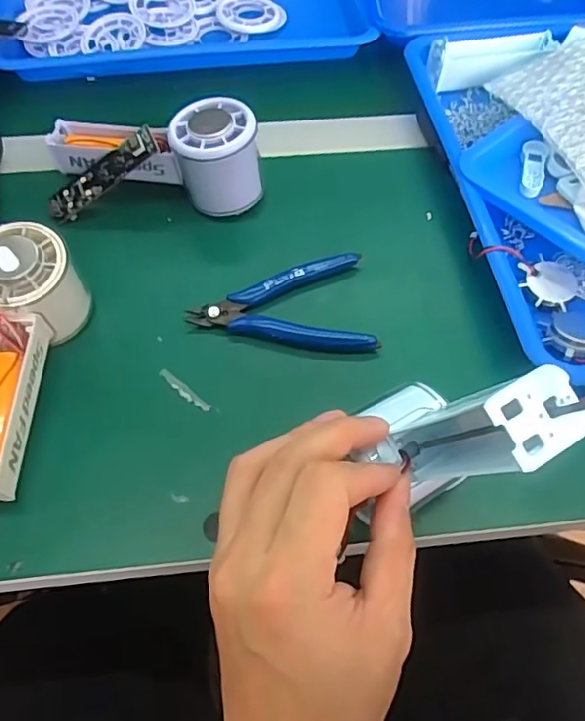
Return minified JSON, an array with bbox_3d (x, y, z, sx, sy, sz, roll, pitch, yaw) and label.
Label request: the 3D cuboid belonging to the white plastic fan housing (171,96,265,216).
[{"bbox_3d":[-0.052,-0.138,0.412,0.058,0.063,0.052,-6,60,-4],"label":"white plastic fan housing"}]

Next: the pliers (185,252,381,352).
[{"bbox_3d":[-0.006,-0.031,0.383,0.111,0.014,0.069,-9,60,-6],"label":"pliers"}]

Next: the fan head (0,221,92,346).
[{"bbox_3d":[-0.156,-0.045,0.353,0.055,0.063,0.052,-37,66,-20],"label":"fan head"}]

